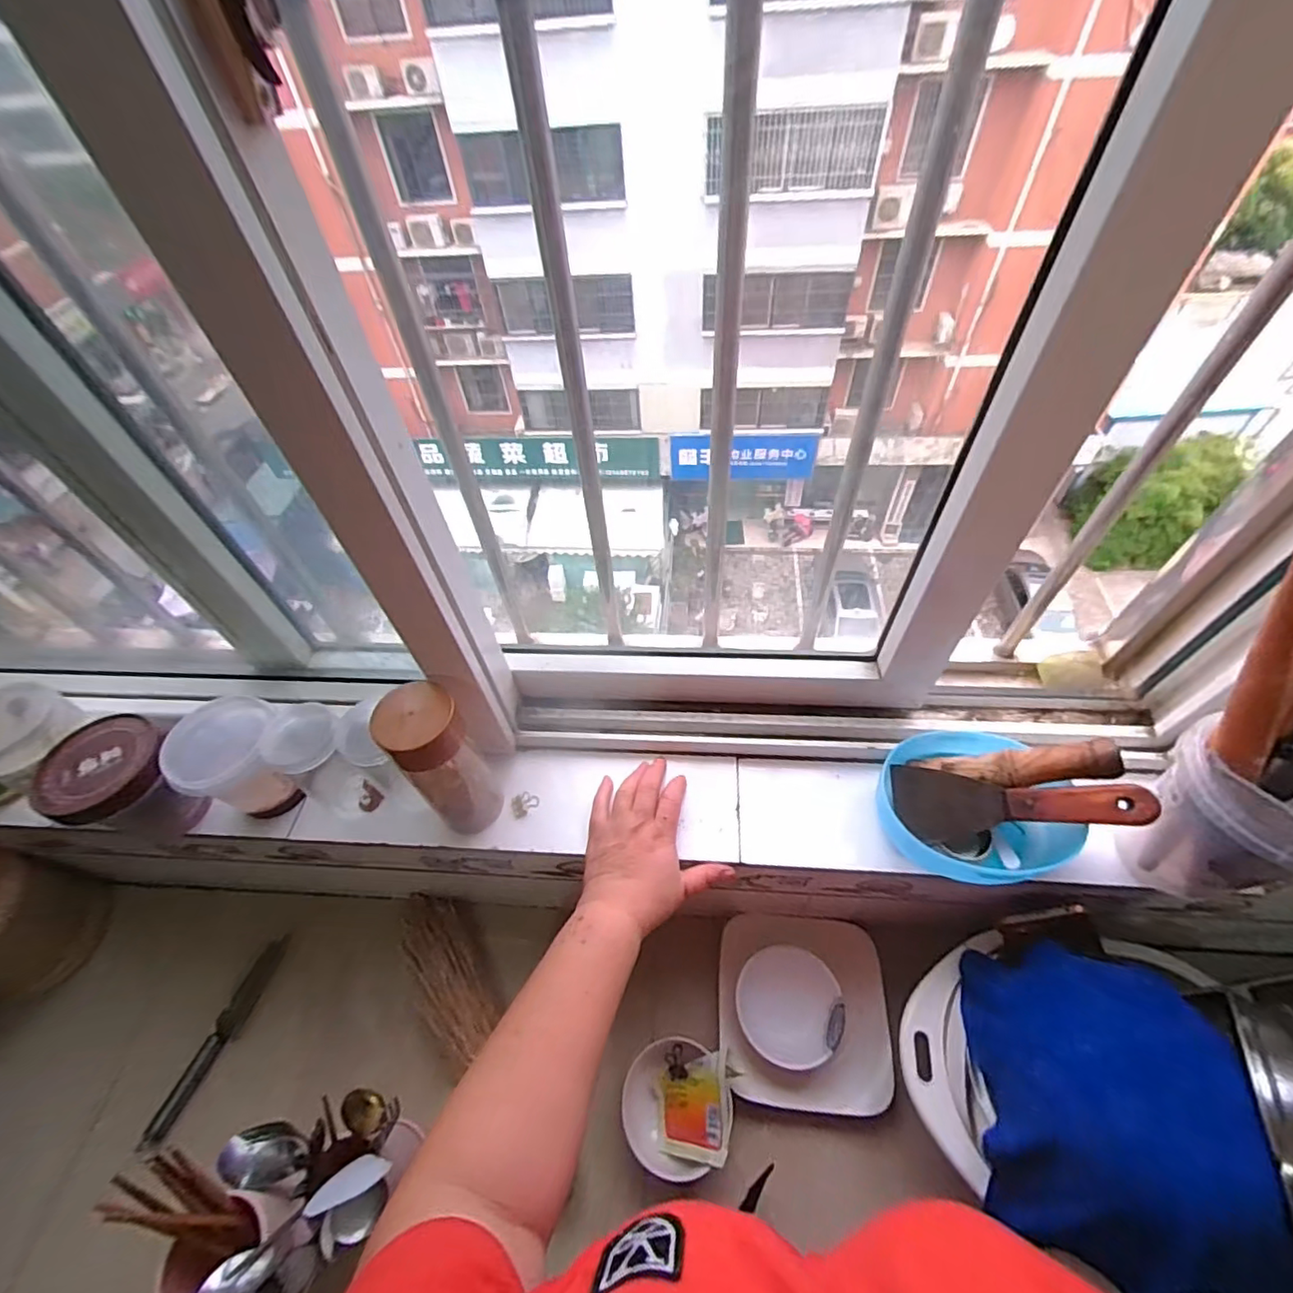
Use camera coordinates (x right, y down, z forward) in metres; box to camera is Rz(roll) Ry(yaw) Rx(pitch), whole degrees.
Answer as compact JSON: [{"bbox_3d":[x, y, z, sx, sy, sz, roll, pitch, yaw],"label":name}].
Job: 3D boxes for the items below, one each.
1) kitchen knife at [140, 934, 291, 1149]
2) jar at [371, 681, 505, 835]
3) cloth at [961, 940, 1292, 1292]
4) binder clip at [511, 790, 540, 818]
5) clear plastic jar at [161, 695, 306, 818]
[{"bbox_3d":[-0.476,0.429,0.637,0.033,0.014,0.199,7,42,9],"label":"kitchen knife"},{"bbox_3d":[-0.177,0.103,0.509,0.059,0.180,0.070,-29,57,-17],"label":"jar"},{"bbox_3d":[0.348,0.347,0.431,0.159,0.096,0.213,0,53,4],"label":"cloth"},{"bbox_3d":[-0.122,0.158,0.572,0.028,0.009,0.020,-32,58,-19],"label":"binder clip"},{"bbox_3d":[-0.383,0.109,0.547,0.083,0.103,0.082,-2,53,3],"label":"clear plastic jar"}]

